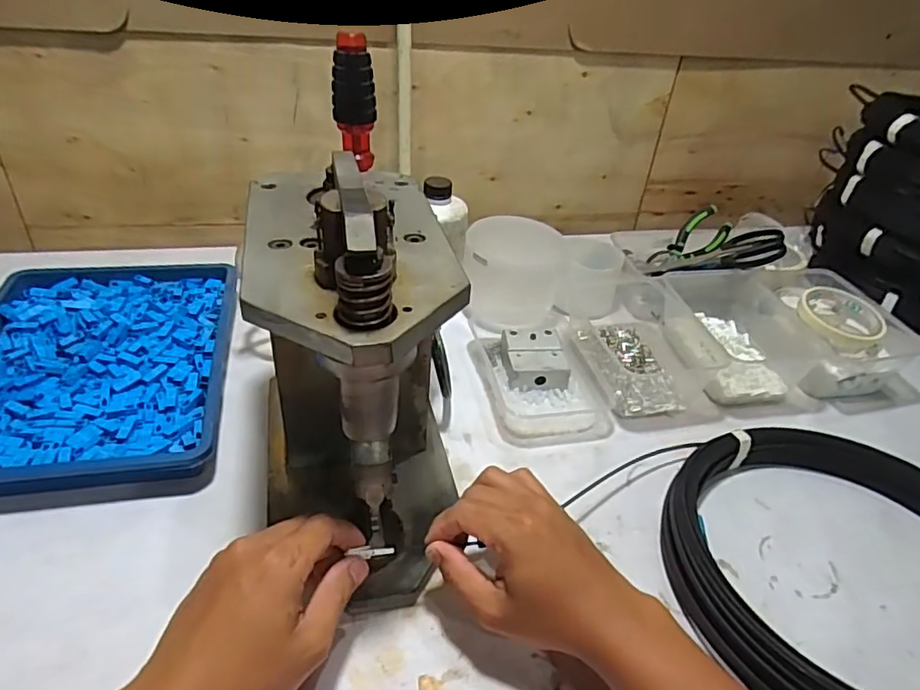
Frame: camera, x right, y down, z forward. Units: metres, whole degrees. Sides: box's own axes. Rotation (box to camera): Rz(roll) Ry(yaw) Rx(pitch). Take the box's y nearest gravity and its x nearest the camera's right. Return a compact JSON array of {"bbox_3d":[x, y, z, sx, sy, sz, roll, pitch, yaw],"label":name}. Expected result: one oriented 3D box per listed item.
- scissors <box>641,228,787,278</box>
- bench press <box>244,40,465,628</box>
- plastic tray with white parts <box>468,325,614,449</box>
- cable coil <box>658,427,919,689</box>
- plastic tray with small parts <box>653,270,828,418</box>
[{"bbox_3d":[0.326,-0.110,0.746,0.160,0.019,0.072,-14,26,29],"label":"scissors"},{"bbox_3d":[-0.076,-0.016,0.440,0.141,0.288,0.286,-3,37,-12],"label":"bench press"},{"bbox_3d":[0.087,0.036,0.621,0.120,0.043,0.156,-4,37,-13],"label":"plastic tray with white parts"},{"bbox_3d":[0.302,0.172,0.443,0.268,0.042,0.275,4,36,-3],"label":"cable coil"},{"bbox_3d":[0.319,-0.011,0.671,0.141,0.064,0.178,-2,37,-11],"label":"plastic tray with small parts"}]

